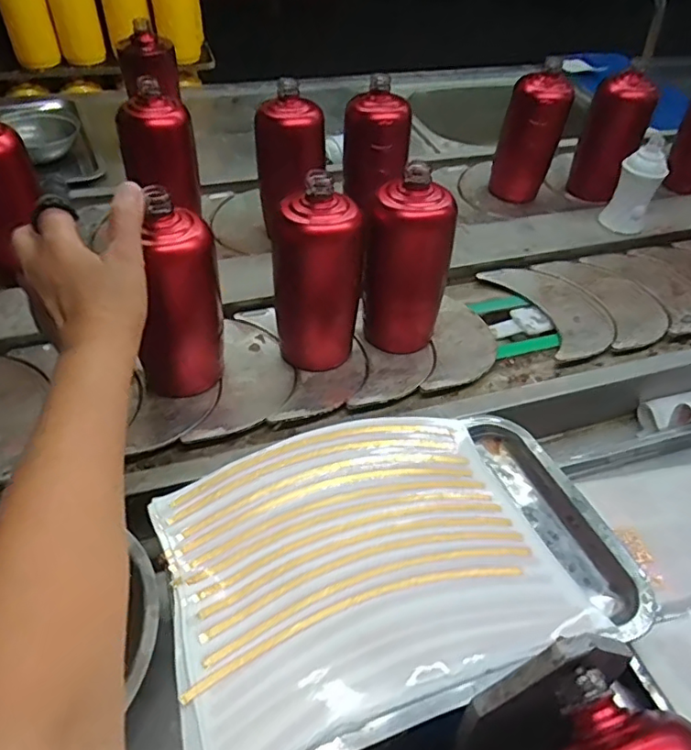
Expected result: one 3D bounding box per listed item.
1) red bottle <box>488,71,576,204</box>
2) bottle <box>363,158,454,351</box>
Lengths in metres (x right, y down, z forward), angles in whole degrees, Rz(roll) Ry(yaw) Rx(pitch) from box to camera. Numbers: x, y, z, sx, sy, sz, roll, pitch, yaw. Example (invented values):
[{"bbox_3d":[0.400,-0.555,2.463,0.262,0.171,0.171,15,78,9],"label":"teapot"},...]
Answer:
[{"bbox_3d":[0.265,-0.330,0.815,0.086,0.175,0.088,14,45,10],"label":"red bottle"},{"bbox_3d":[0.060,-0.106,0.556,0.070,0.179,0.056,33,52,27],"label":"bottle"}]

